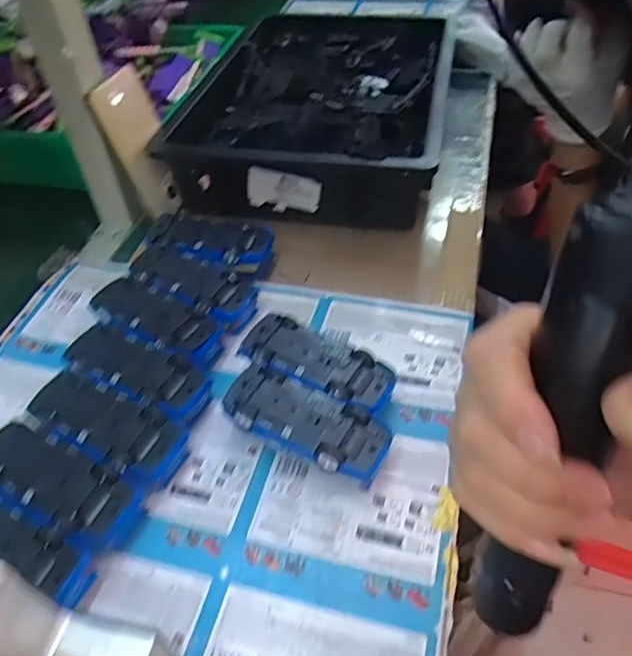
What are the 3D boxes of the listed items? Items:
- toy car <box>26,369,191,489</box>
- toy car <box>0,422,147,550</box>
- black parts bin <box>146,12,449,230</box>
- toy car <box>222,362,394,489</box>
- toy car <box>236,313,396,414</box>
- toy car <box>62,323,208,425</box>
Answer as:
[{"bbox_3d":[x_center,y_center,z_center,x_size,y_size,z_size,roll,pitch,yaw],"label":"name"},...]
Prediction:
[{"bbox_3d":[-0.161,0.083,0.450,0.130,0.043,0.053,19,51,22],"label":"toy car"},{"bbox_3d":[-0.187,0.119,0.420,0.130,0.043,0.053,19,51,22],"label":"toy car"},{"bbox_3d":[0.009,-0.297,0.757,0.302,0.088,0.445,5,46,12],"label":"black parts bin"},{"bbox_3d":[-0.007,0.076,0.439,0.128,0.042,0.052,21,52,25],"label":"toy car"},{"bbox_3d":[0.000,0.039,0.476,0.131,0.042,0.057,22,53,25],"label":"toy car"},{"bbox_3d":[-0.147,0.045,0.487,0.135,0.046,0.053,20,51,22],"label":"toy car"}]

